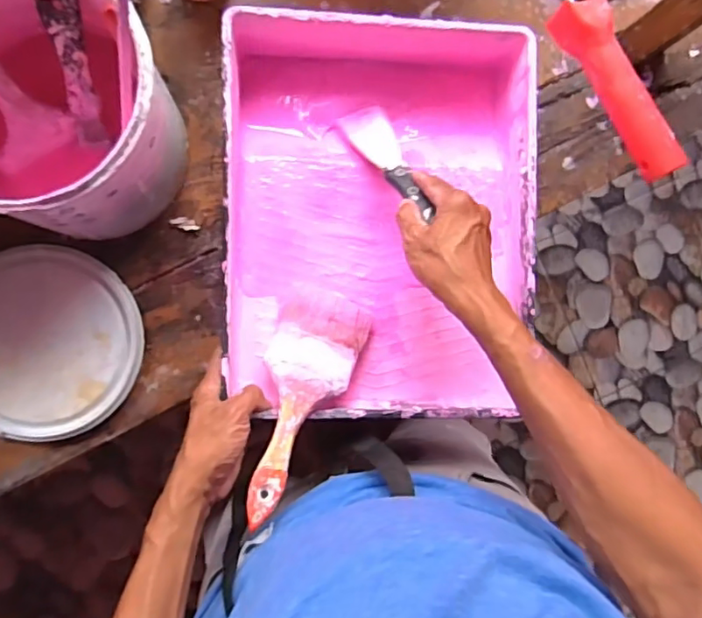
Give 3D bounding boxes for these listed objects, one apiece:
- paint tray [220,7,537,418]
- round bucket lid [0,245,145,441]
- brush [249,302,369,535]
[{"bbox_3d":[0.027,-0.084,0.552,0.273,0.091,0.348,0,92,-6],"label":"paint tray"},{"bbox_3d":[-0.292,0.031,0.553,0.177,0.026,0.173,0,92,-6],"label":"round bucket lid"},{"bbox_3d":[-0.045,0.079,0.489,0.076,0.020,0.194,21,65,-7],"label":"brush"}]

